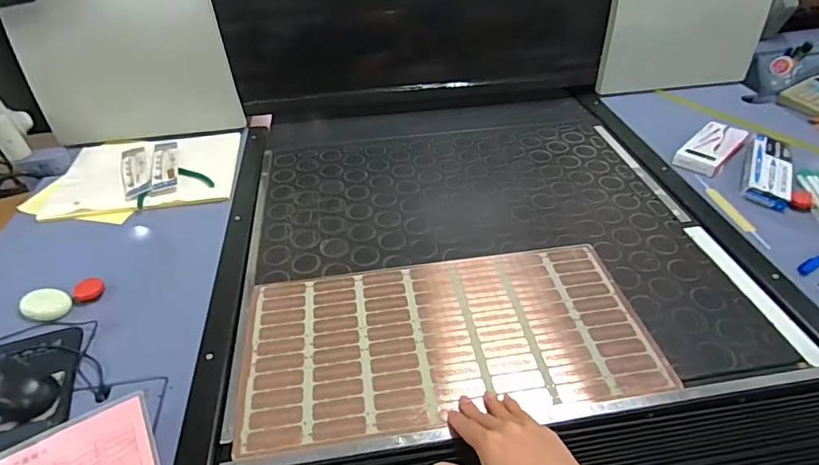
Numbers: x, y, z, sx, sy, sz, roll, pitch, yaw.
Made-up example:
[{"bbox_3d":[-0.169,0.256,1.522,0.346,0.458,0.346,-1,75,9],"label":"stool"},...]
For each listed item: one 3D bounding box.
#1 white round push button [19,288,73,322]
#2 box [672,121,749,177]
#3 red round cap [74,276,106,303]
[{"bbox_3d":[-0.521,0.104,0.687,0.062,0.018,0.055,27,47,29],"label":"white round push button"},{"bbox_3d":[0.569,-0.160,0.902,0.183,0.026,0.076,-33,49,-32],"label":"box"},{"bbox_3d":[-0.478,0.085,0.712,0.039,0.013,0.039,-1,40,1],"label":"red round cap"}]

